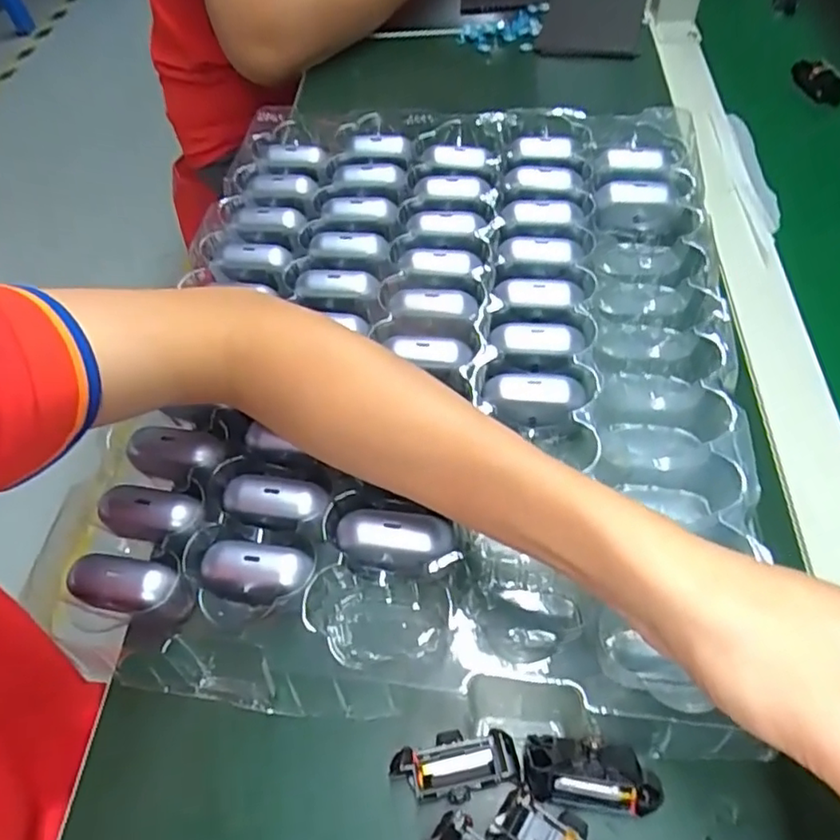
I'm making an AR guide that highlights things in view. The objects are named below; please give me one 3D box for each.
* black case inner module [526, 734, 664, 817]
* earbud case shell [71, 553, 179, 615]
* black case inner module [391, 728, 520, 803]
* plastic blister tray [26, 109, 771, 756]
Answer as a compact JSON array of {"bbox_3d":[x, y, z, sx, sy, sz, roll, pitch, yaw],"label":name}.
[{"bbox_3d":[0.073,0.150,0.259,0.054,0.024,0.025,3,56,7],"label":"black case inner module"},{"bbox_3d":[-0.149,0.082,0.309,0.054,0.014,0.026,4,56,8],"label":"earbud case shell"},{"bbox_3d":[0.016,0.151,0.267,0.052,0.023,0.024,-13,56,-4],"label":"black case inner module"},{"bbox_3d":[0.005,-0.052,0.393,0.347,0.042,0.429,4,56,8],"label":"plastic blister tray"}]

